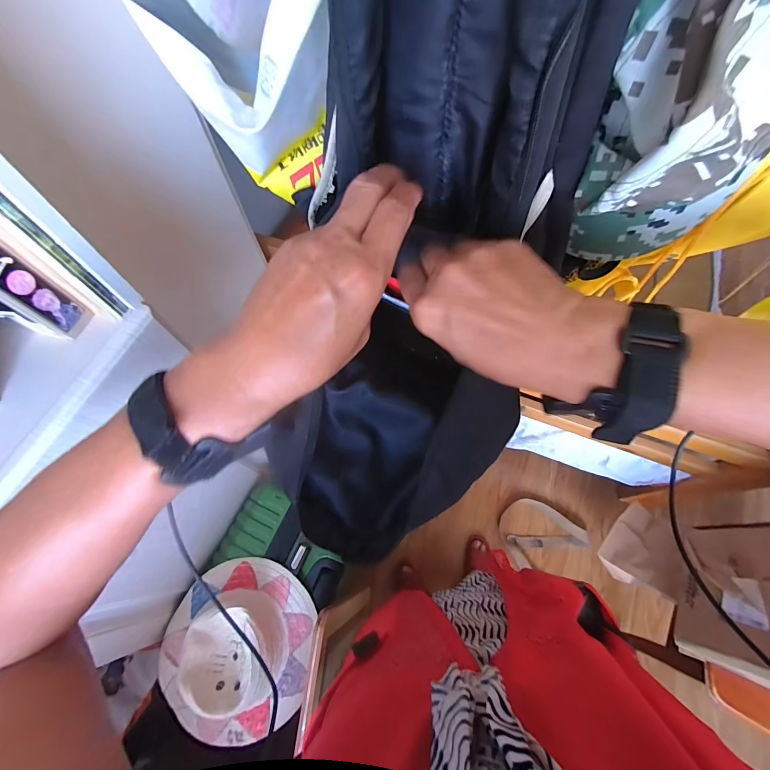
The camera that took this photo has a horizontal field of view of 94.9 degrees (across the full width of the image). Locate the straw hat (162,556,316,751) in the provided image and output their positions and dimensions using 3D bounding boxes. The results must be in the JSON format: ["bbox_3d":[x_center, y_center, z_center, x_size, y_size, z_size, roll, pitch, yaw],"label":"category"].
[{"bbox_3d":[-0.257,0.438,0.597,0.245,0.082,0.260,0,65,0],"label":"straw hat"}]

